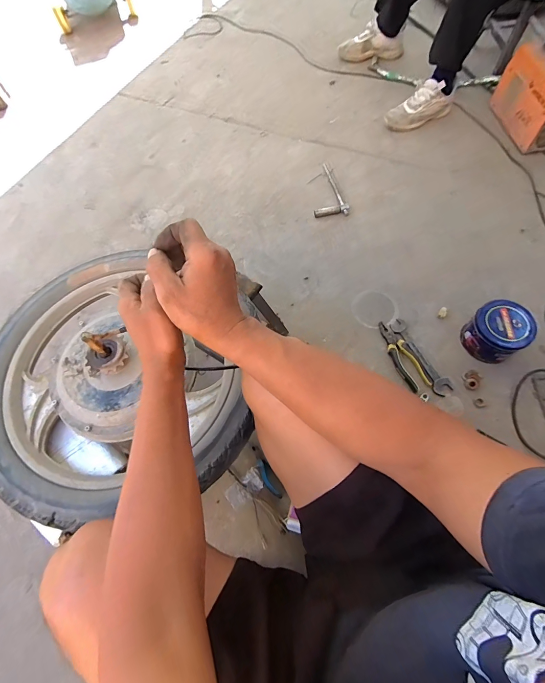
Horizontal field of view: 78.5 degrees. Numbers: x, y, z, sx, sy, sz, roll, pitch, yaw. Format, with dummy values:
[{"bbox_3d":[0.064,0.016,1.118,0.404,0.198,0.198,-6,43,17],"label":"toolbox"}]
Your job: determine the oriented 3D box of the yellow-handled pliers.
[{"bbox_3d":[0.322,0.031,0.830,0.061,0.013,0.192,-23,67,-5],"label":"yellow-handled pliers"}]

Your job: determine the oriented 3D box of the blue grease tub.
[{"bbox_3d":[0.531,-0.026,0.785,0.120,0.104,0.121,-2,66,4],"label":"blue grease tub"}]

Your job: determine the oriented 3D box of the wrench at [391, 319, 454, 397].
[{"bbox_3d":[0.366,0.032,0.826,0.045,0.015,0.214,-25,67,-6],"label":"wrench"}]

